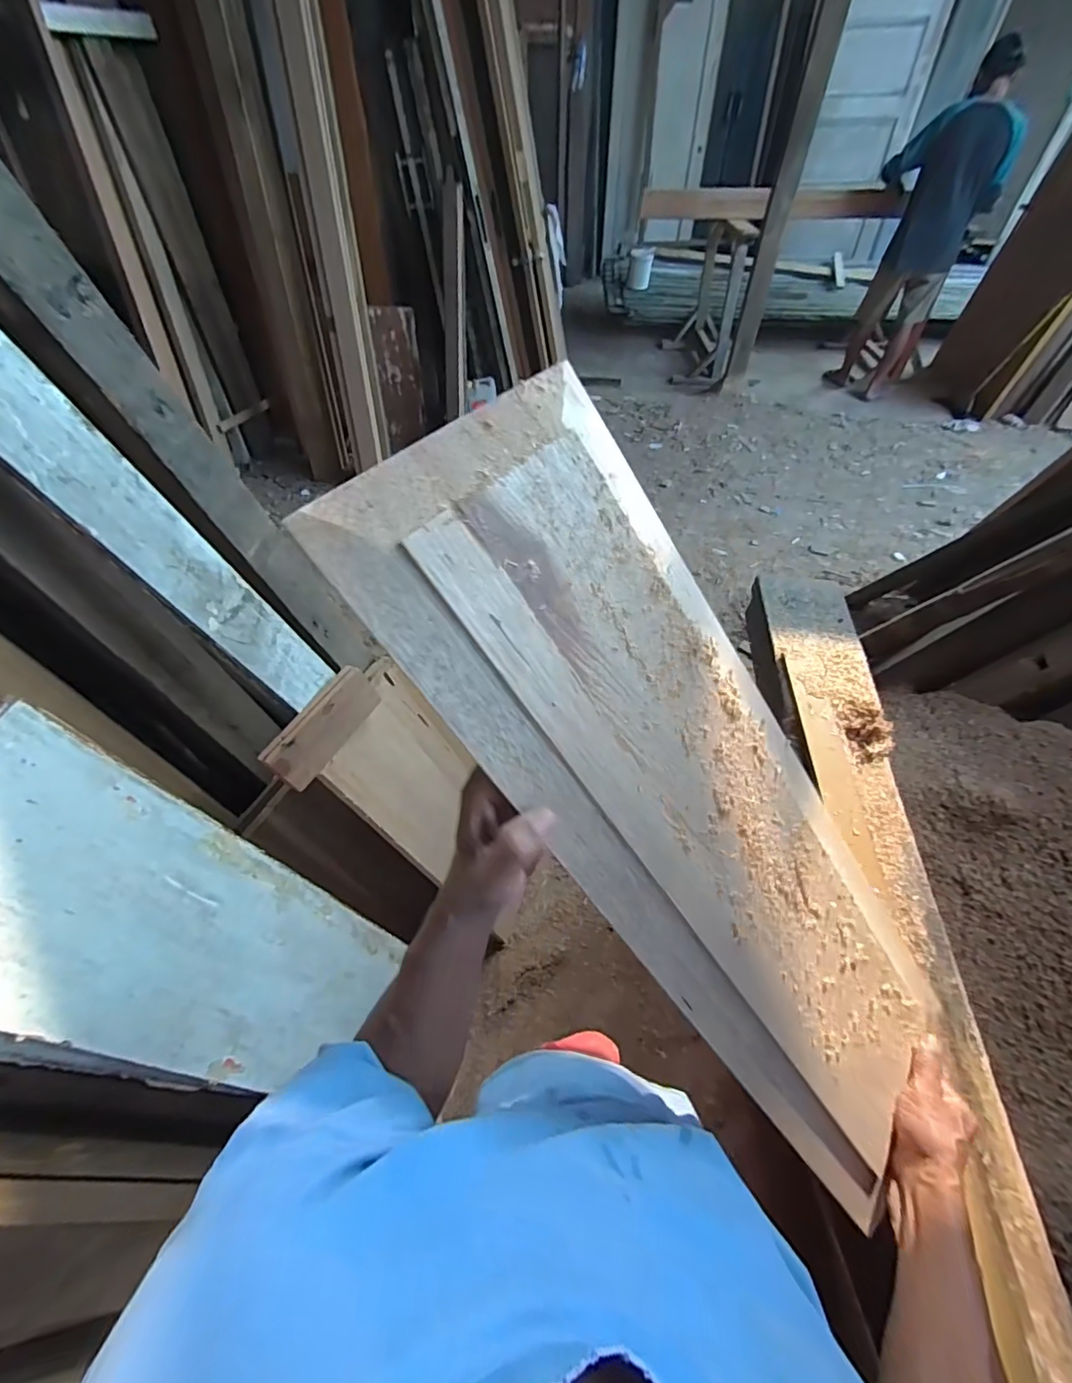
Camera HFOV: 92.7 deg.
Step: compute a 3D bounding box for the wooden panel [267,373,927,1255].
[{"bbox_3d":[0.152,0.114,0.423,0.238,0.023,0.719,-47,109,-28],"label":"wooden panel"}]

